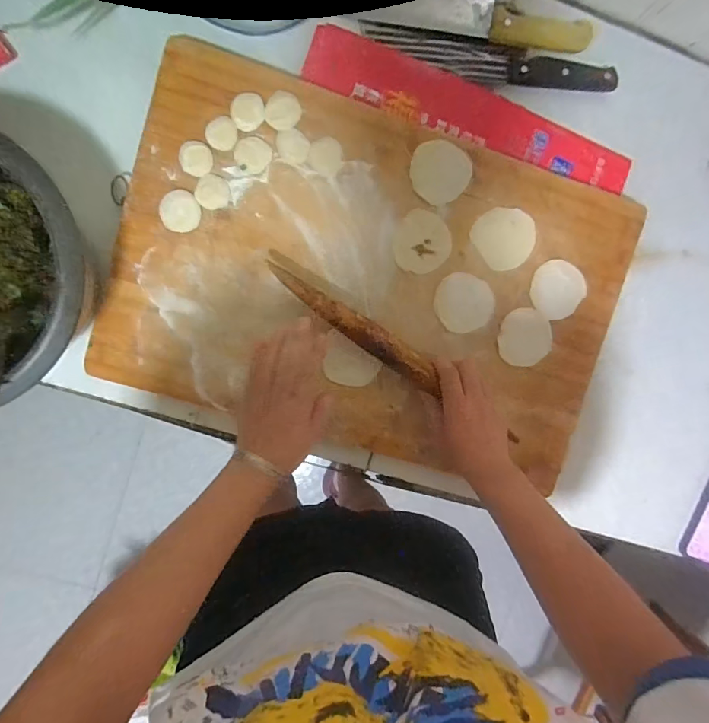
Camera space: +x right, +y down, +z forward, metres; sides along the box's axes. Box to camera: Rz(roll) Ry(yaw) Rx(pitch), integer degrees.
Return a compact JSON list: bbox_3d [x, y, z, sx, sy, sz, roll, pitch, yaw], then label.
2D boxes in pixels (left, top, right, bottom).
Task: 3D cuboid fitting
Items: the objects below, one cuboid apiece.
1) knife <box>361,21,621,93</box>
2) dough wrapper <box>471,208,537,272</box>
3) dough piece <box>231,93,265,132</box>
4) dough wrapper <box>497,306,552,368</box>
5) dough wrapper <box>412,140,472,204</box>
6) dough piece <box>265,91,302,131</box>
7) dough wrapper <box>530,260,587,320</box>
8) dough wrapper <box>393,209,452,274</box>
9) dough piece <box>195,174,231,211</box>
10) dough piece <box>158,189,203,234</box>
[{"bbox_3d":[0.156,-0.348,0.504,0.291,0.027,0.037,9,94,-6],"label":"knife"},{"bbox_3d":[0.175,-0.144,0.504,0.069,0.004,0.070,-1,97,-5],"label":"dough wrapper"},{"bbox_3d":[-0.112,-0.263,0.459,0.033,0.004,0.039,-7,97,-5],"label":"dough piece"},{"bbox_3d":[0.202,-0.028,0.519,0.063,0.005,0.066,-1,97,-5],"label":"dough wrapper"},{"bbox_3d":[0.097,-0.212,0.488,0.069,0.004,0.066,-1,97,-5],"label":"dough wrapper"},{"bbox_3d":[-0.076,-0.266,0.466,0.036,0.004,0.037,-1,97,-5],"label":"dough piece"},{"bbox_3d":[0.239,-0.085,0.515,0.063,0.005,0.062,0,95,-1],"label":"dough wrapper"},{"bbox_3d":[0.078,-0.137,0.500,0.065,0.004,0.068,2,97,-5],"label":"dough wrapper"},{"bbox_3d":[-0.151,-0.181,0.467,0.035,0.005,0.034,-6,97,-5],"label":"dough piece"},{"bbox_3d":[-0.184,-0.159,0.462,0.039,0.013,0.043,-6,97,-5],"label":"dough piece"}]

